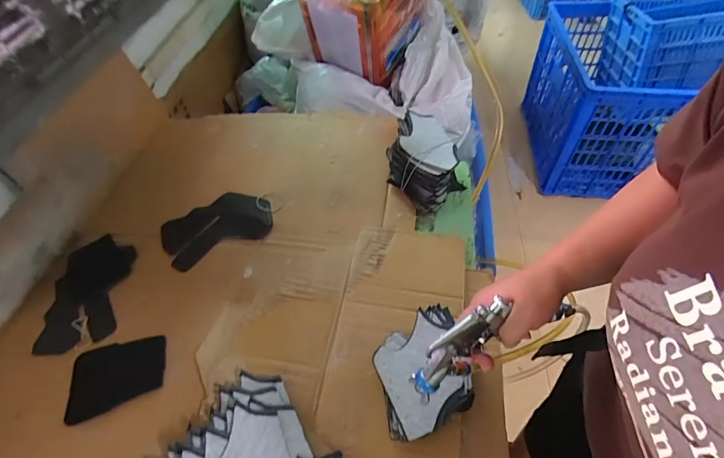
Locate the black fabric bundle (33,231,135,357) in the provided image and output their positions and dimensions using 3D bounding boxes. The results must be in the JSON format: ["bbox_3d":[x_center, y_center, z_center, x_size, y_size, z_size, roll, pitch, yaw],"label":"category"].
[{"bbox_3d":[-0.456,0.098,0.622,0.128,0.020,0.209,-8,52,-2],"label":"black fabric bundle"}]

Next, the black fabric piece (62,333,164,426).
[{"bbox_3d":[-0.343,0.205,0.521,0.125,0.004,0.092,-13,59,-8],"label":"black fabric piece"}]

